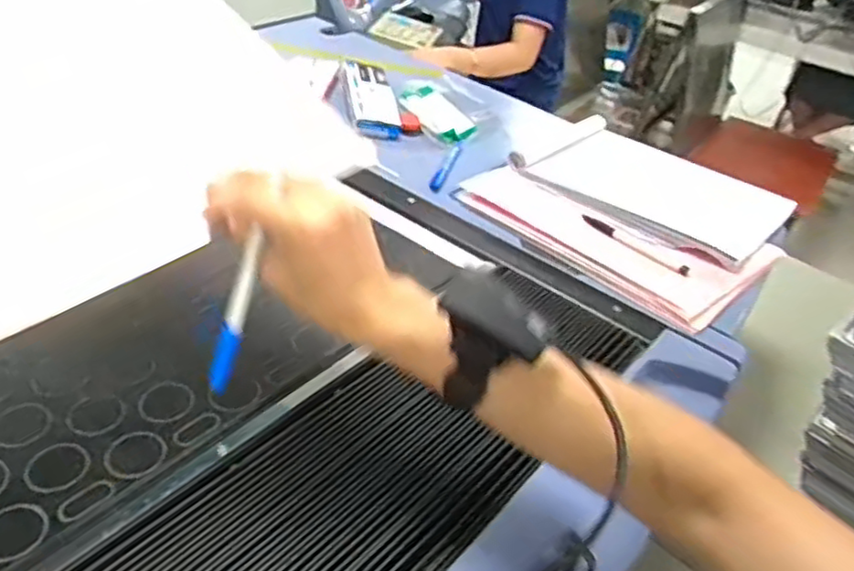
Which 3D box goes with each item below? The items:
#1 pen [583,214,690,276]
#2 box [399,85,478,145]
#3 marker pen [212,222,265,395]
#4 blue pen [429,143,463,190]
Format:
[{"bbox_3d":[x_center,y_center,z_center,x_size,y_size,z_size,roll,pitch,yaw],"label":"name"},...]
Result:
[{"bbox_3d":[0.230,-0.045,0.766,0.130,0.012,0.017,33,45,29],"label":"pen"},{"bbox_3d":[0.018,-0.261,1.045,0.068,0.026,0.153,-12,42,-23],"label":"box"},{"bbox_3d":[-0.127,0.019,0.456,0.014,0.118,0.009,31,23,27],"label":"marker pen"},{"bbox_3d":[0.028,-0.160,0.895,0.016,0.010,0.133,14,38,9],"label":"blue pen"}]

